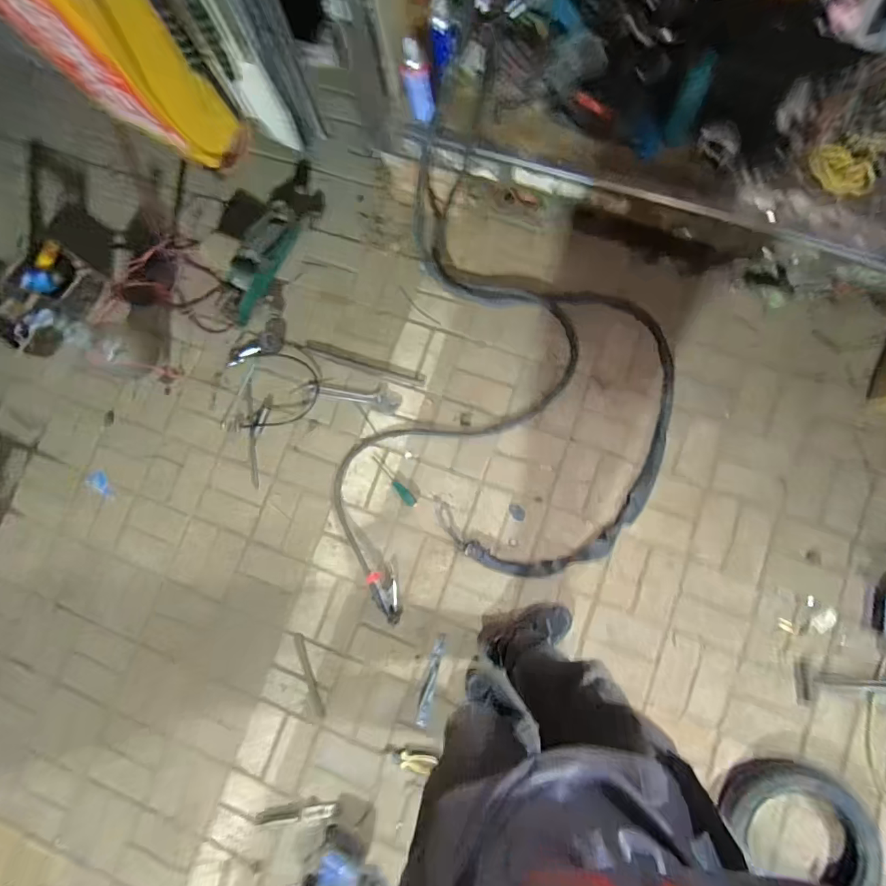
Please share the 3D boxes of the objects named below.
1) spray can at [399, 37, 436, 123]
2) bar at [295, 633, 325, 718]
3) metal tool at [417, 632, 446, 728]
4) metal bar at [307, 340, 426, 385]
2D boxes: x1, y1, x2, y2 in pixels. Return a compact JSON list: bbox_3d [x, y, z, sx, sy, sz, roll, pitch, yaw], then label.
[{"bbox_3d":[-0.057,-0.818,0.999,0.057,0.157,0.047,-20,62,3],"label":"spray can"},{"bbox_3d":[-0.368,0.639,1.220,0.024,0.010,0.222,-20,82,3],"label":"bar"},{"bbox_3d":[-0.032,0.639,1.190,0.033,0.025,0.233,14,85,7],"label":"metal tool"},{"bbox_3d":[-0.234,-0.243,1.337,0.381,0.009,0.032,19,86,7],"label":"metal bar"}]

